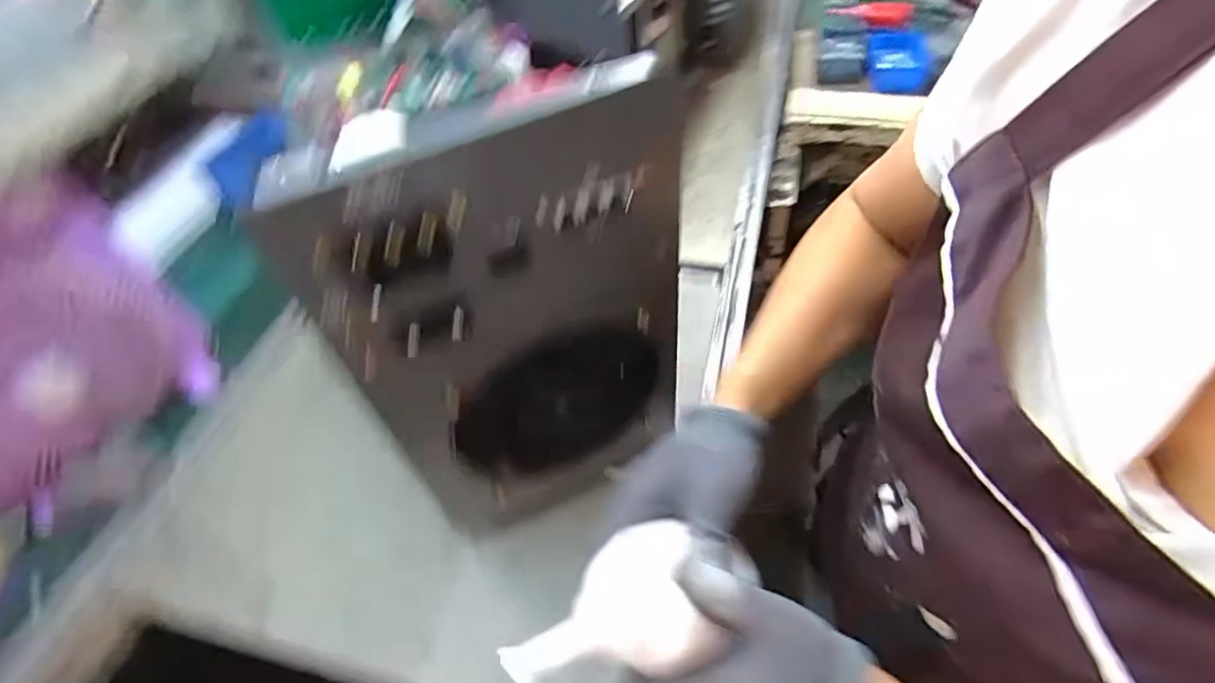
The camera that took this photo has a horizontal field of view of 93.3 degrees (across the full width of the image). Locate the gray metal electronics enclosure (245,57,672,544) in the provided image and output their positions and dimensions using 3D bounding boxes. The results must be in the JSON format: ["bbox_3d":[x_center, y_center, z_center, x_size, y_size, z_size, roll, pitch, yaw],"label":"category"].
[{"bbox_3d":[-0.051,0.016,0.463,0.262,0.372,0.040,-26,53,-15],"label":"gray metal electronics enclosure"}]

